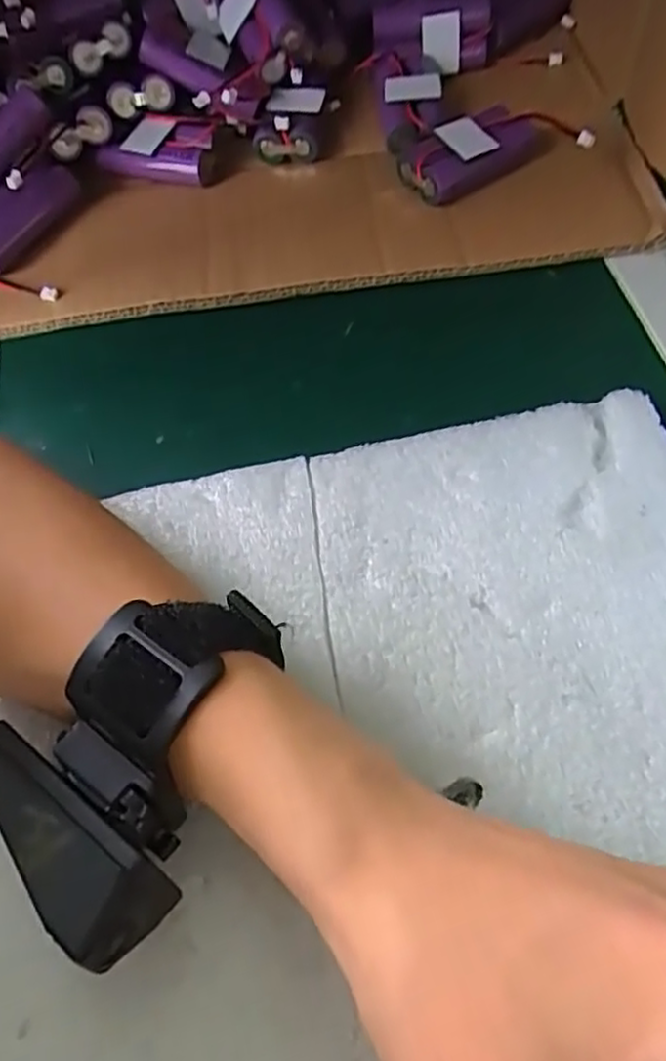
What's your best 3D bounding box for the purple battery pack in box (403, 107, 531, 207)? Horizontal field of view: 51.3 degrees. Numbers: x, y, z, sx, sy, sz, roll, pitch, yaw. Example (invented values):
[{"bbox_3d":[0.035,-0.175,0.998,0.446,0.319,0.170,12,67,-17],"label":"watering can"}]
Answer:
[{"bbox_3d":[0.070,-0.194,0.360,0.068,0.020,0.033,-30,63,-13],"label":"purple battery pack in box"}]

